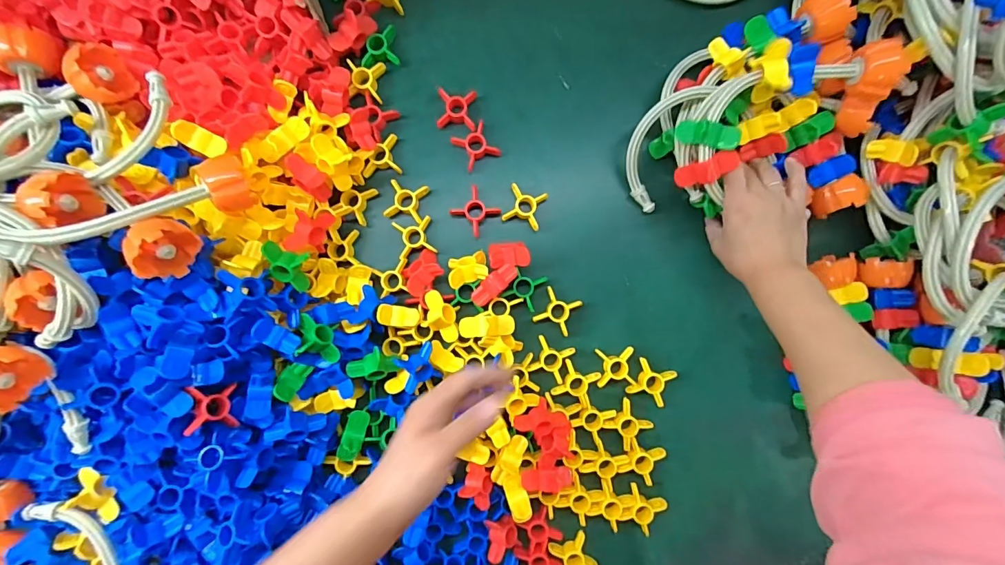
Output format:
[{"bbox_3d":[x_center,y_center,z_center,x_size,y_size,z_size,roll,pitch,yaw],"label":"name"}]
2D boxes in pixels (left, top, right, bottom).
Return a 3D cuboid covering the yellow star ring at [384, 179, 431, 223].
[{"bbox_3d":[-0.105,-0.090,0.477,0.041,0.014,0.043,14,86,-7],"label":"yellow star ring"}]

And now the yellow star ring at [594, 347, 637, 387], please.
[{"bbox_3d":[0.124,0.092,0.474,0.040,0.013,0.040,-3,88,-1],"label":"yellow star ring"}]

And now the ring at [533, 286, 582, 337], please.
[{"bbox_3d":[0.060,0.032,0.477,0.041,0.014,0.041,26,87,0],"label":"ring"}]

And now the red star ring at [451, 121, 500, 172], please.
[{"bbox_3d":[-0.029,-0.150,0.480,0.041,0.014,0.040,-31,88,-2],"label":"red star ring"}]

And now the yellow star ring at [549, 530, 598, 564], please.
[{"bbox_3d":[0.077,0.297,0.469,0.041,0.010,0.042,-27,88,-2],"label":"yellow star ring"}]

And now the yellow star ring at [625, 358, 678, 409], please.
[{"bbox_3d":[0.163,0.109,0.478,0.041,0.017,0.041,25,87,0],"label":"yellow star ring"}]

